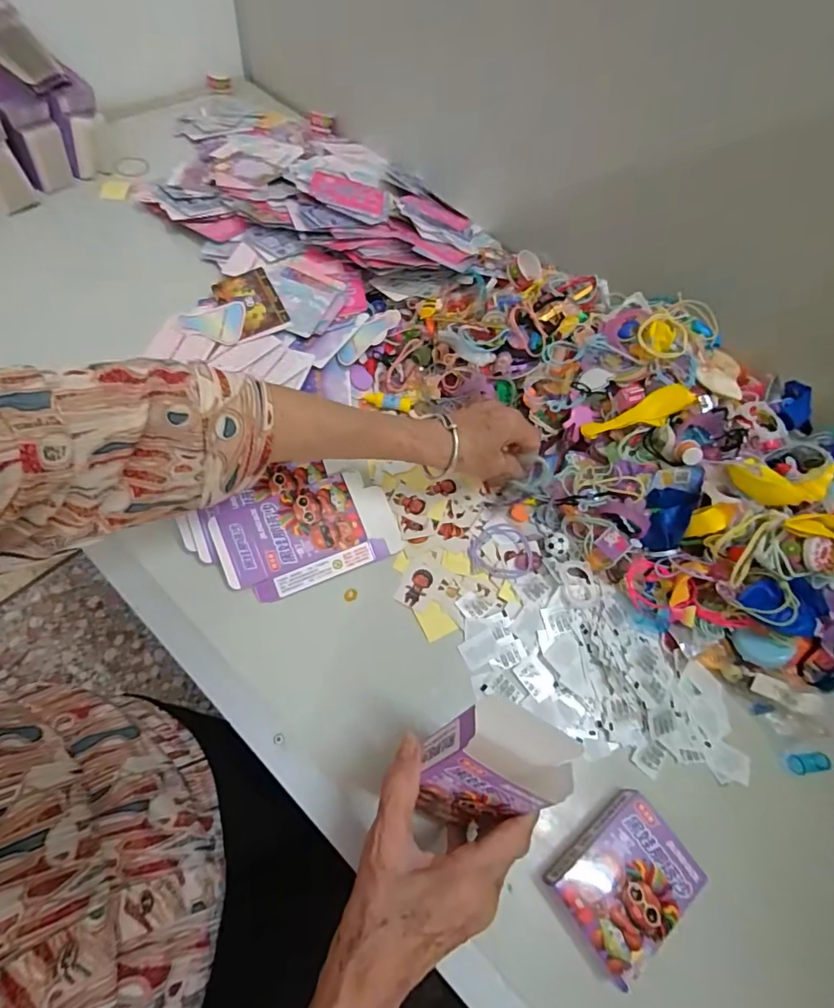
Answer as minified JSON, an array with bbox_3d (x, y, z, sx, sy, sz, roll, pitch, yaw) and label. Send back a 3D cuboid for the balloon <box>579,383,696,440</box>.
[{"bbox_3d":[0.210,-0.084,0.452,0.108,0.019,0.031,-20,68,4],"label":"balloon"}]

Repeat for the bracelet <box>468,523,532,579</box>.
[{"bbox_3d":[0.077,0.042,0.439,0.057,0.006,0.051,9,61,-5],"label":"bracelet"}]

